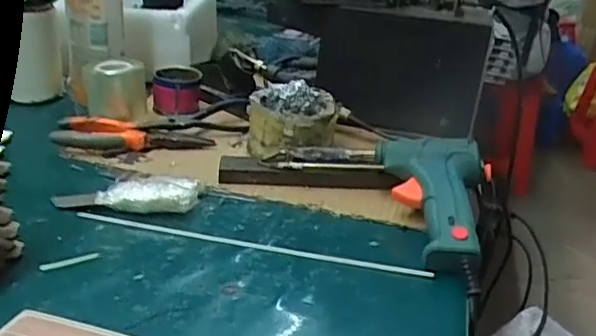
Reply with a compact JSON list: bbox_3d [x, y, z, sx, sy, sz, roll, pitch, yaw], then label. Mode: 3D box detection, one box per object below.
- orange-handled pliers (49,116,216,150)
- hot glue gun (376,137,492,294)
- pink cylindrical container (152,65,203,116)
[{"bbox_3d":[-0.166,-0.033,0.609,0.151,0.025,0.043,1,25,-9],"label":"orange-handled pliers"},{"bbox_3d":[0.118,0.030,0.479,0.086,0.032,0.156,4,41,-4],"label":"hot glue gun"},{"bbox_3d":[-0.143,-0.092,0.705,0.054,0.045,0.057,2,25,-9],"label":"pink cylindrical container"}]

